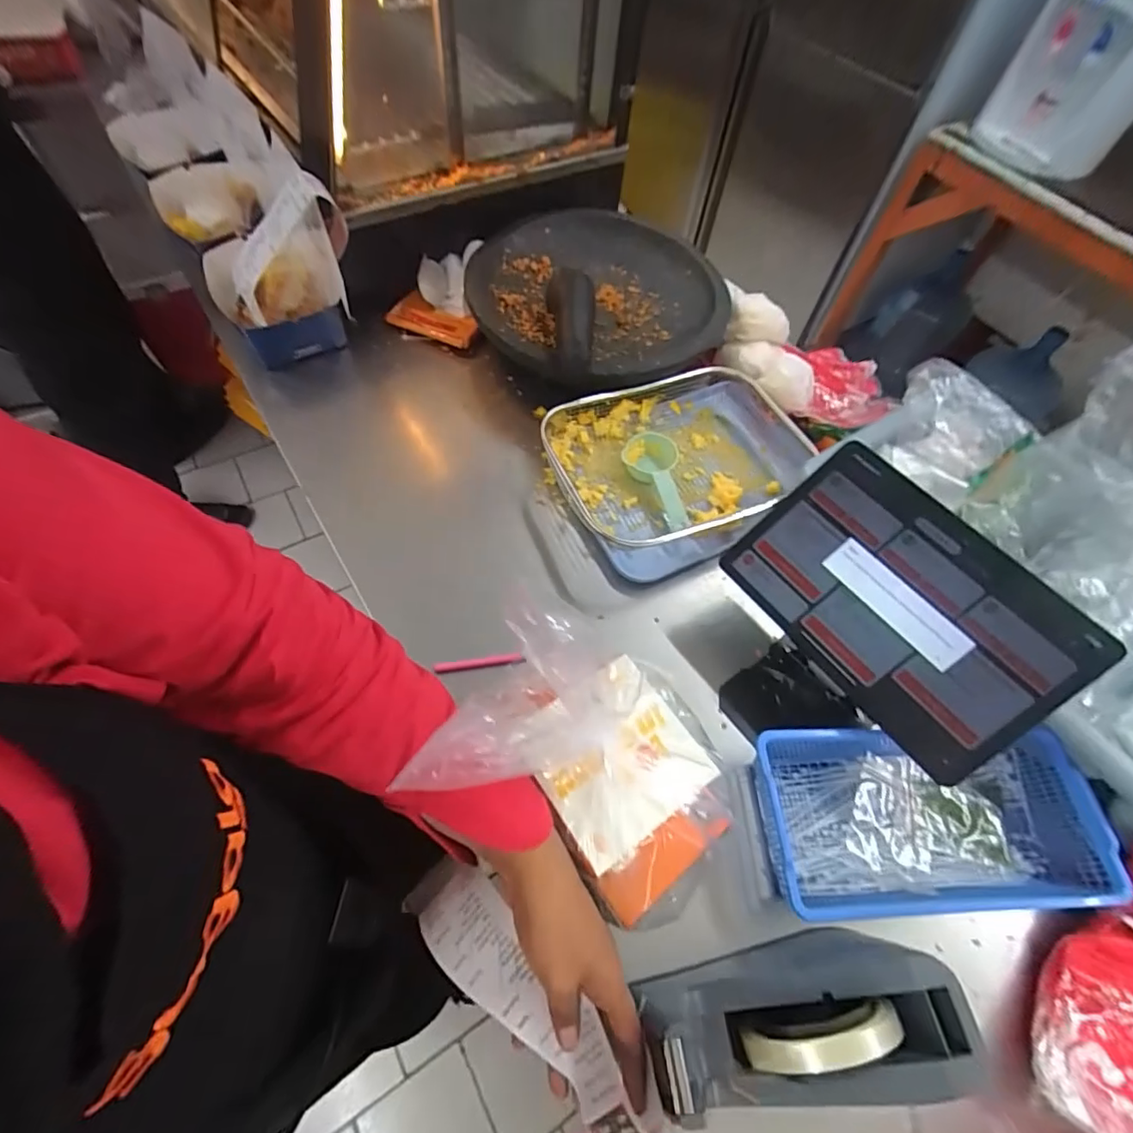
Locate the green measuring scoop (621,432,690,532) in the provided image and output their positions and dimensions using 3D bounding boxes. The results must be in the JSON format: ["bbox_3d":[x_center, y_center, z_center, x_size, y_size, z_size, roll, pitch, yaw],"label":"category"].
[{"bbox_3d":[0.111,-0.100,0.624,0.058,0.035,0.119,-24,88,-17],"label":"green measuring scoop"}]

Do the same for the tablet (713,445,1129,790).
[{"bbox_3d":[0.274,0.030,0.445,0.161,0.011,0.245,-44,67,11],"label":"tablet"}]

